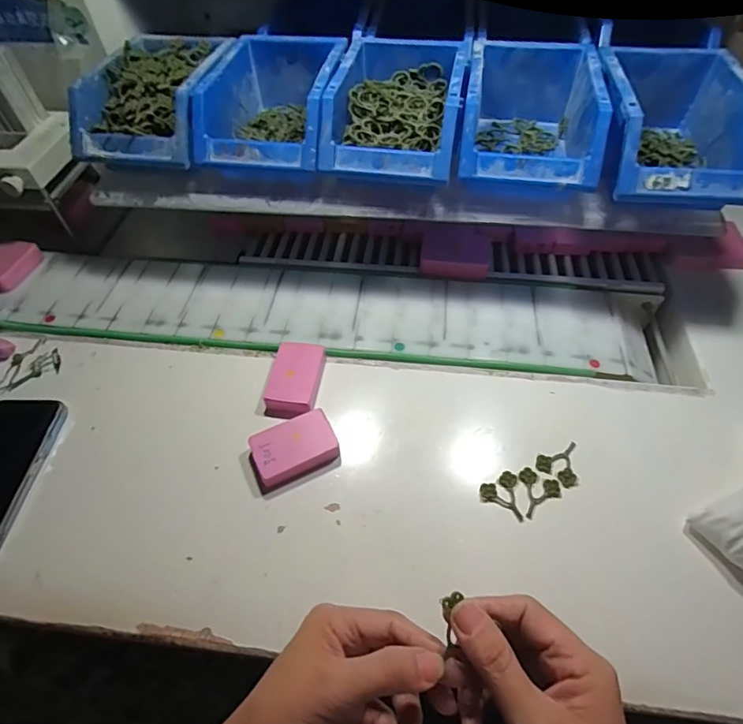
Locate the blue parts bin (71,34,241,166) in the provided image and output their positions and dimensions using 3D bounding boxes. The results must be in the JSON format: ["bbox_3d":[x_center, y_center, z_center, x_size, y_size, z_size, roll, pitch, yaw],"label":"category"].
[{"bbox_3d":[-0.220,-0.273,0.494,0.121,0.079,0.186,7,55,7],"label":"blue parts bin"}]

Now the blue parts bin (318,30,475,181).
[{"bbox_3d":[0.026,-0.252,0.468,0.124,0.072,0.184,7,55,7],"label":"blue parts bin"}]

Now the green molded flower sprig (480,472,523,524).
[{"bbox_3d":[0.105,0.109,0.379,0.031,0.005,0.038,2,54,3],"label":"green molded flower sprig"}]

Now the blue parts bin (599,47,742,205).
[{"bbox_3d":[0.278,-0.221,0.441,0.124,0.080,0.183,3,54,3],"label":"blue parts bin"}]

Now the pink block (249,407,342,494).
[{"bbox_3d":[-0.069,0.075,0.400,0.074,0.024,0.046,-21,56,-14],"label":"pink block"}]

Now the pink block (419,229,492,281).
[{"bbox_3d":[0.098,-0.125,0.533,0.077,0.015,0.064,8,55,7],"label":"pink block"}]

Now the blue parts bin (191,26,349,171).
[{"bbox_3d":[-0.097,-0.262,0.485,0.122,0.080,0.178,7,54,7],"label":"blue parts bin"}]

